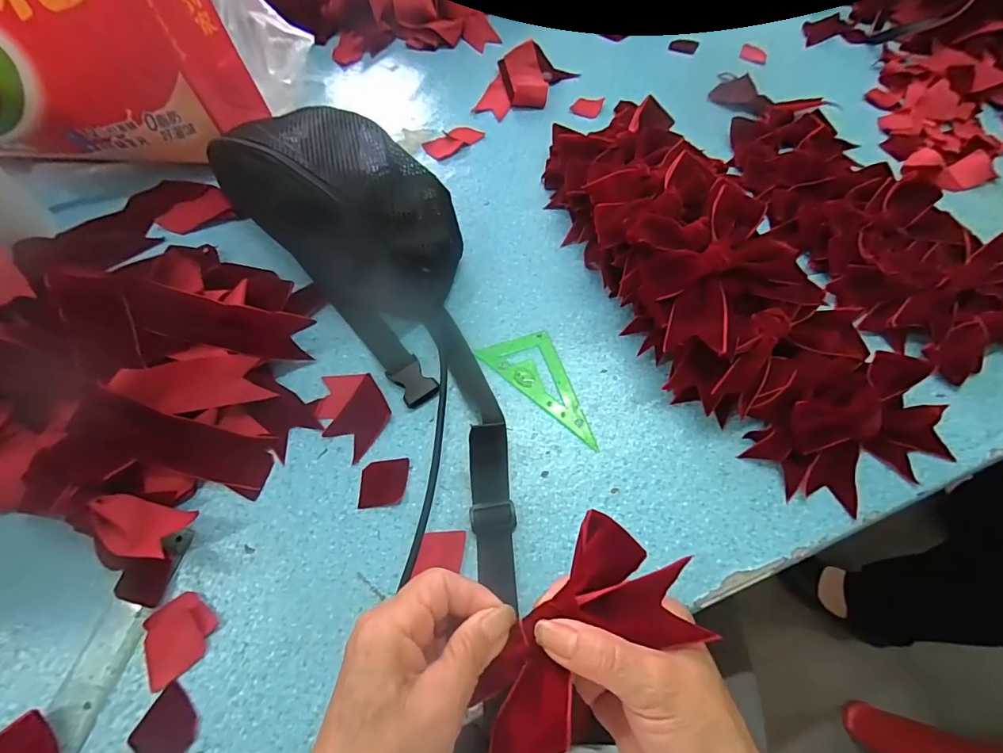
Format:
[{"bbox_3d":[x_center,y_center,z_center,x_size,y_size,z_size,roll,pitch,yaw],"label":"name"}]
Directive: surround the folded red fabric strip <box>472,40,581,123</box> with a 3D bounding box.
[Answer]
[{"bbox_3d":[0.026,-0.365,0.561,0.084,0.028,0.128,32,67,16],"label":"folded red fabric strip"}]

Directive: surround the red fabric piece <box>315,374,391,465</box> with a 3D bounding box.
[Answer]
[{"bbox_3d":[-0.118,0.026,0.361,0.049,0.004,0.074,-28,66,-14],"label":"red fabric piece"}]

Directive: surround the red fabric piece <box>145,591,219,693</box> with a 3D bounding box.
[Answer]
[{"bbox_3d":[-0.204,0.163,0.286,0.043,0.008,0.041,-39,69,-18],"label":"red fabric piece"}]

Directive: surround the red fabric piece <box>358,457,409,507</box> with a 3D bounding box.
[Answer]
[{"bbox_3d":[-0.086,0.077,0.335,0.035,0.004,0.033,-5,62,-3],"label":"red fabric piece"}]

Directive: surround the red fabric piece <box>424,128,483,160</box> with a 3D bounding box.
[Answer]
[{"bbox_3d":[-0.055,-0.270,0.523,0.068,0.004,0.035,-36,68,-17],"label":"red fabric piece"}]

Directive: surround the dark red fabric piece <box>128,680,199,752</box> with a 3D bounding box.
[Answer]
[{"bbox_3d":[-0.196,0.205,0.266,0.036,0.004,0.034,35,67,17],"label":"dark red fabric piece"}]

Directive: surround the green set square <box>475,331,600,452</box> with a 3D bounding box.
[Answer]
[{"bbox_3d":[0.042,0.001,0.376,0.118,0.004,0.055,40,69,19],"label":"green set square"}]

